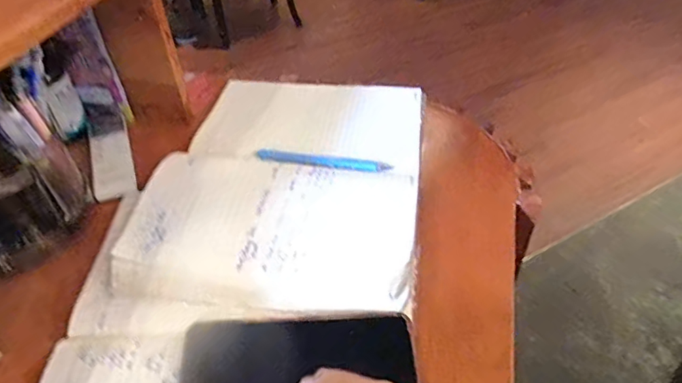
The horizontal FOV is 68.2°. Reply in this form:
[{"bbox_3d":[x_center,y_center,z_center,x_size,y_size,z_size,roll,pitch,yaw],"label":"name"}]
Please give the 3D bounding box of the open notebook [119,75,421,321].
[{"bbox_3d":[-0.047,-0.024,0.510,0.251,0.030,0.338,5,44,8],"label":"open notebook"}]

